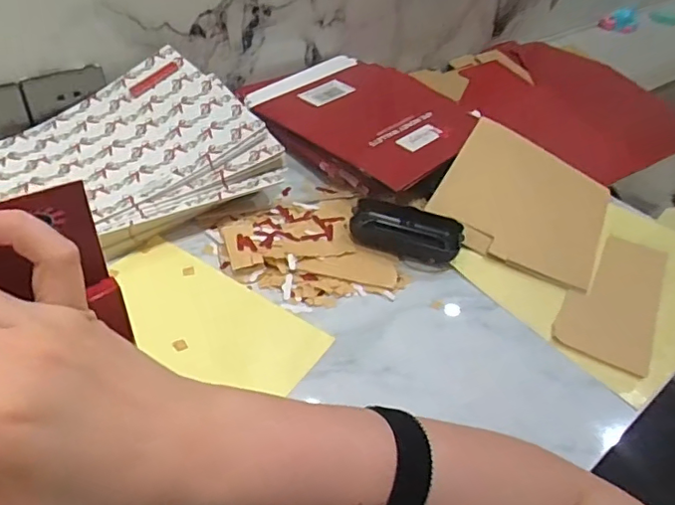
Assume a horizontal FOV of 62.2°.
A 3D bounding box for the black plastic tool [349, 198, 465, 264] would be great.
[{"bbox_3d":[0.070,-0.023,0.574,0.110,0.029,0.061,10,42,3],"label":"black plastic tool"}]

